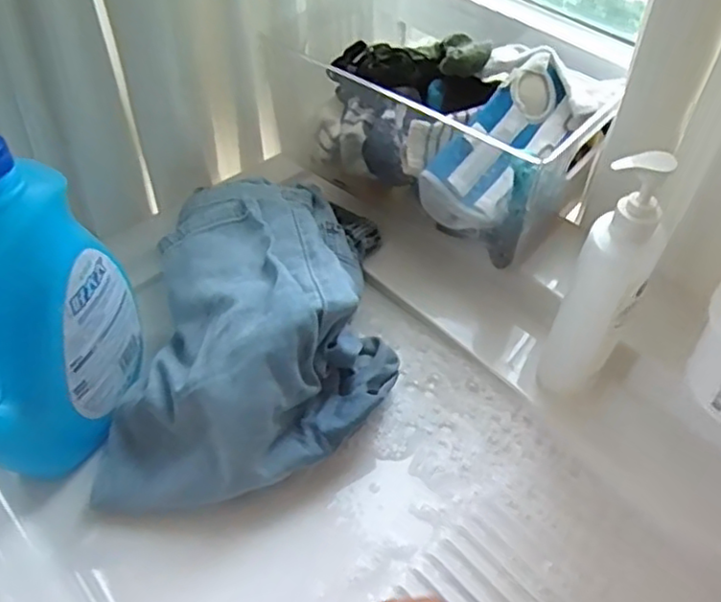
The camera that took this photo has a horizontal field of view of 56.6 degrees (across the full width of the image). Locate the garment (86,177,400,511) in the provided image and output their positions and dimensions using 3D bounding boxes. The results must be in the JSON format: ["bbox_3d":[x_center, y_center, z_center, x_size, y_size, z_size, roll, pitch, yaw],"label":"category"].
[{"bbox_3d":[-0.088,0.005,0.623,0.243,0.119,0.361,3,49,3],"label":"garment"}]

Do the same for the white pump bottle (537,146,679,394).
[{"bbox_3d":[0.194,0.000,0.539,0.059,0.249,0.047,16,51,14],"label":"white pump bottle"}]

